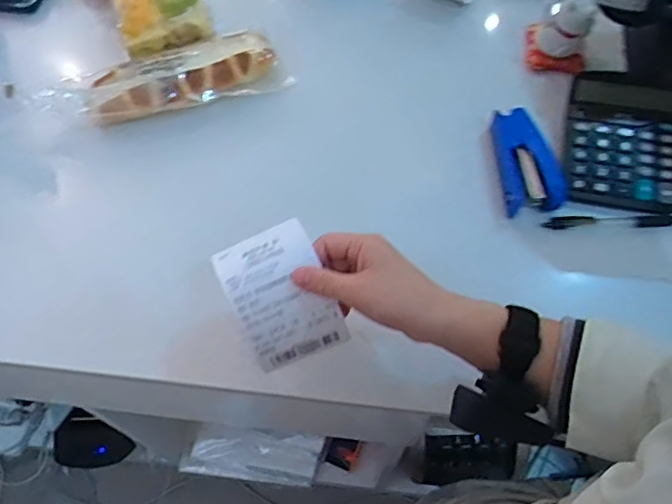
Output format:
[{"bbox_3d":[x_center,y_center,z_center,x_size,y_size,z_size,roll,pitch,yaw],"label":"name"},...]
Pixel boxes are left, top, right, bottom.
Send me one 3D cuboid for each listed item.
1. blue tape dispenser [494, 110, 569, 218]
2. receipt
[{"bbox_3d":[0.198,-0.095,0.613,0.061,0.031,0.104,-4,63,-3],"label":"blue tape dispenser"},{"bbox_3d":[-0.043,0.032,0.486,0.087,0.046,0.107,-29,69,-4],"label":"receipt"}]

